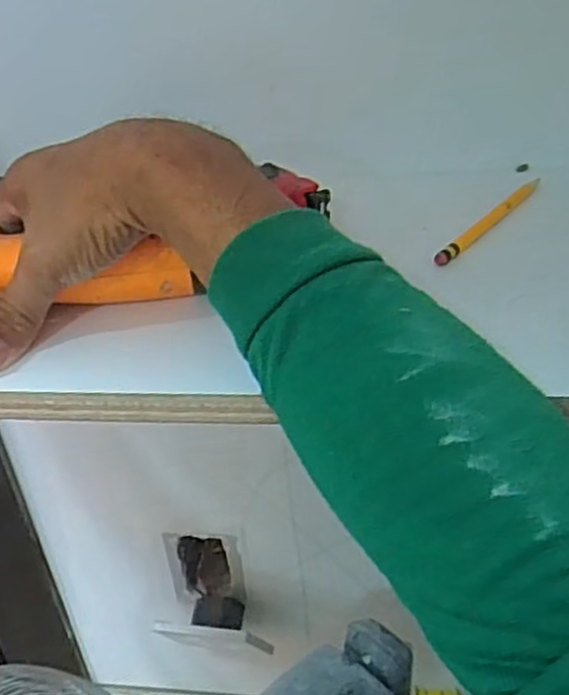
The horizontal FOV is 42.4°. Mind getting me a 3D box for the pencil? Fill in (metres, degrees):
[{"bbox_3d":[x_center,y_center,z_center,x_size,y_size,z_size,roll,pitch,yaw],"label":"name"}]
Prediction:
[{"bbox_3d":[0.127,-0.079,0.449,0.012,0.010,0.120,21,41,35],"label":"pencil"}]

